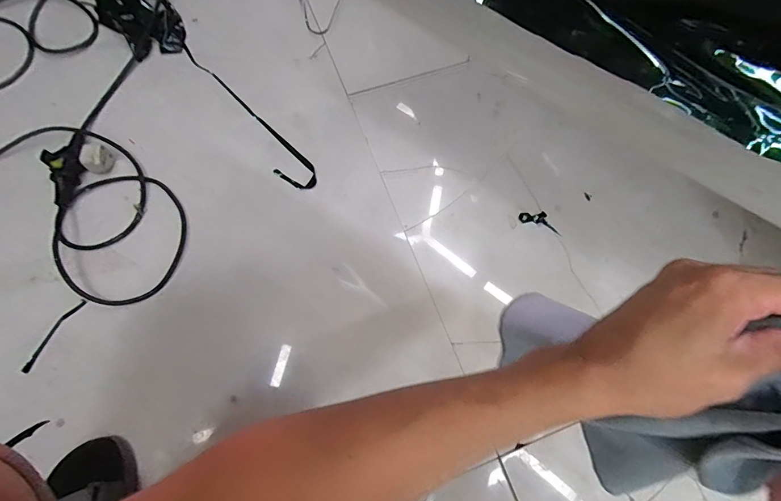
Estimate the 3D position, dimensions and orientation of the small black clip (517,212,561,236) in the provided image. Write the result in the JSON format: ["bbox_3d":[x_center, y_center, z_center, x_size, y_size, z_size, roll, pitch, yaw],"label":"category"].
[{"bbox_3d":[0.233,-0.047,0.612,0.068,0.004,0.026,20,85,-2],"label":"small black clip"}]

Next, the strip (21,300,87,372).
[{"bbox_3d":[-0.459,0.115,0.542,0.014,0.011,0.111,29,73,9],"label":"strip"}]

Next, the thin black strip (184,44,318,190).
[{"bbox_3d":[-0.258,-0.231,0.662,0.051,0.015,0.372,-43,76,-14],"label":"thin black strip"}]

